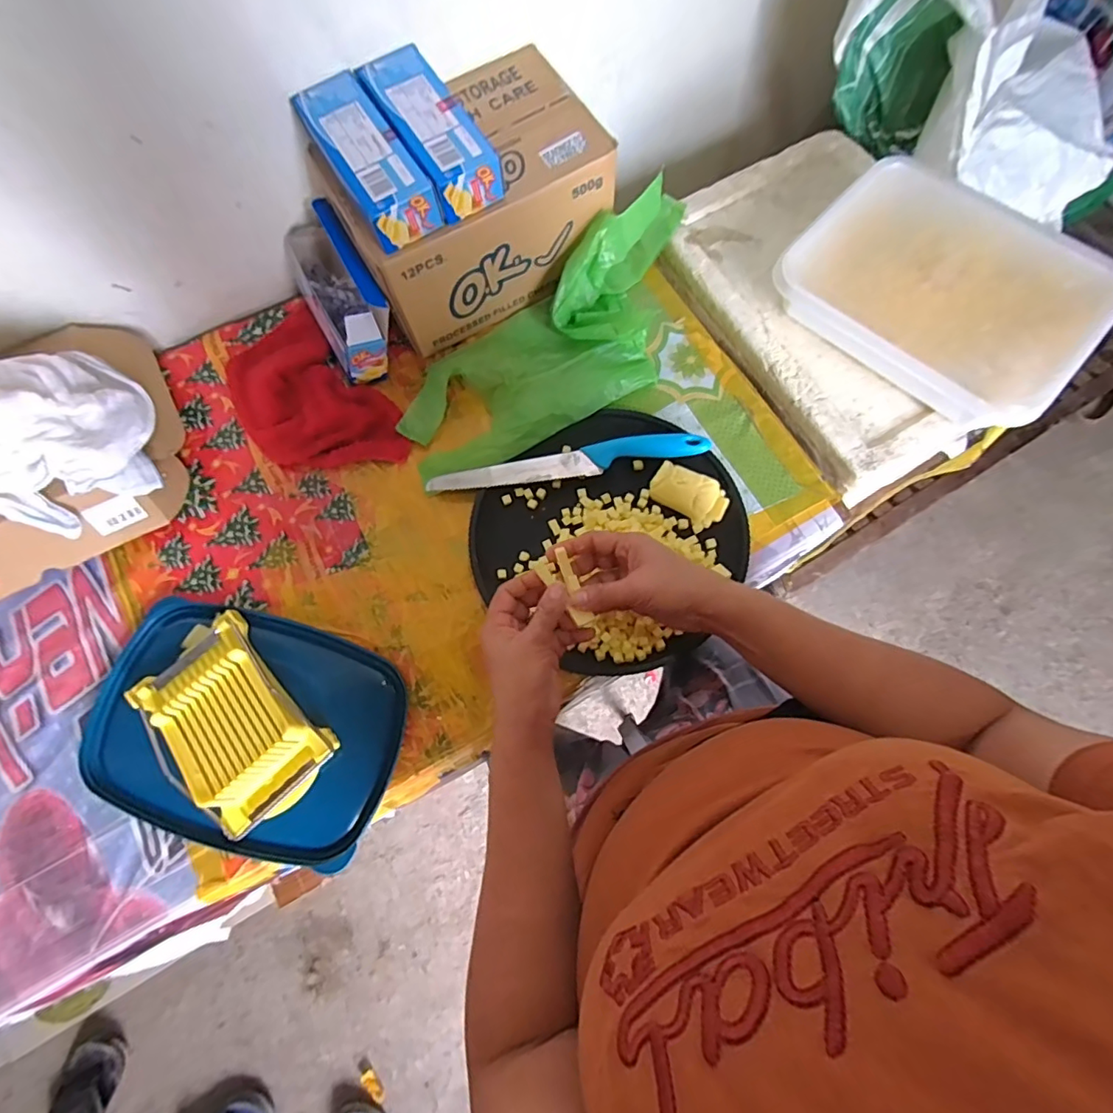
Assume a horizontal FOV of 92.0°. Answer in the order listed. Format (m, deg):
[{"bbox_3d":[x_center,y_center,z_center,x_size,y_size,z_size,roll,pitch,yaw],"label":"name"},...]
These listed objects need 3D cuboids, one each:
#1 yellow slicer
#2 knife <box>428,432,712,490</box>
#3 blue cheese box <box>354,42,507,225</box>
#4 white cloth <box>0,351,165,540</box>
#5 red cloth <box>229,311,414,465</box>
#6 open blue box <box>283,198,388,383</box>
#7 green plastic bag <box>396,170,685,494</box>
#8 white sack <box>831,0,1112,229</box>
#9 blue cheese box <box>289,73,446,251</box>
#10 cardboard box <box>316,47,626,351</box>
[{"bbox_3d":[-0.324,0.160,0.532,0.121,0.045,0.203,-41,77,-9],"label":"yellow slicer"},{"bbox_3d":[0.013,-0.102,0.600,0.303,0.025,0.036,-11,74,-1],"label":"knife"},{"bbox_3d":[-0.125,-0.421,0.535,0.068,0.047,0.170,-32,76,-7],"label":"blue cheese box"},{"bbox_3d":[-0.525,-0.115,0.517,0.208,0.114,0.166,-33,76,-7],"label":"white cloth"},{"bbox_3d":[-0.295,-0.182,0.638,0.145,0.038,0.240,-42,77,-9],"label":"red cloth"},{"bbox_3d":[-0.257,-0.314,0.627,0.078,0.094,0.192,-30,75,-6],"label":"open blue box"},{"bbox_3d":[0.007,-0.251,0.625,0.435,0.074,0.184,-34,76,-7],"label":"green plastic bag"},{"bbox_3d":[0.506,-0.550,0.642,0.464,0.220,0.205,21,74,-23],"label":"white sack"},{"bbox_3d":[-0.185,-0.388,0.527,0.065,0.043,0.173,-31,75,-7],"label":"blue cheese box"},{"bbox_3d":[-0.097,-0.402,0.625,0.273,0.146,0.176,-28,75,-6],"label":"cardboard box"}]

